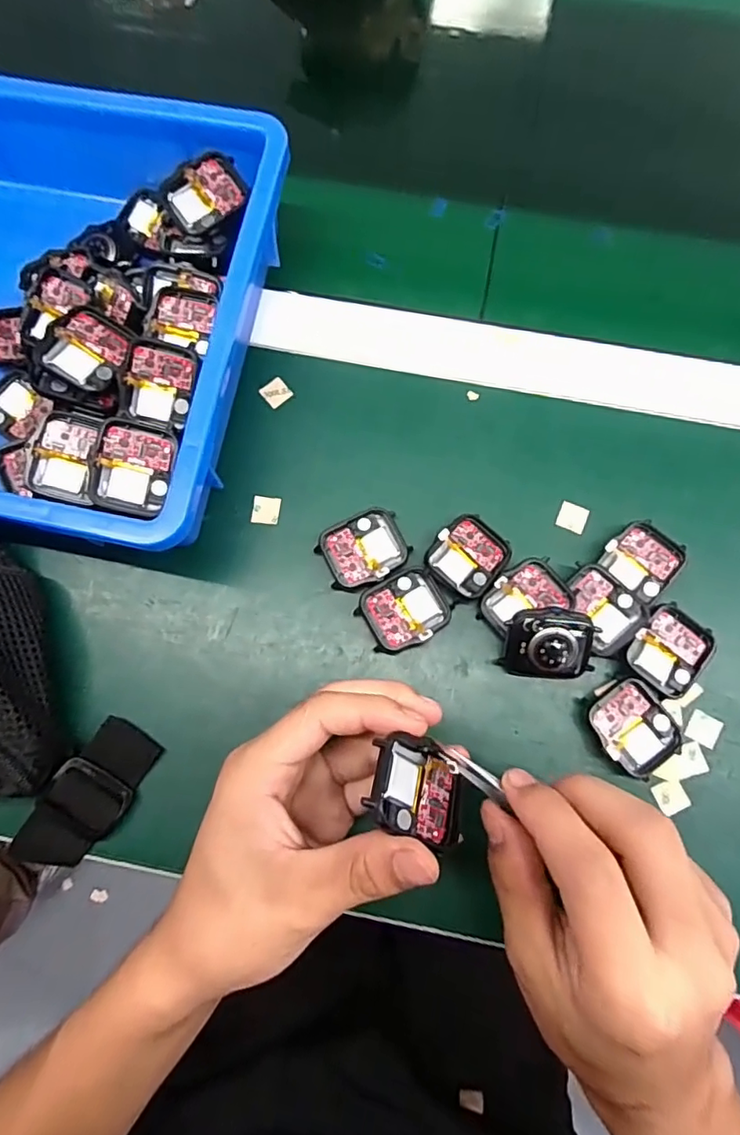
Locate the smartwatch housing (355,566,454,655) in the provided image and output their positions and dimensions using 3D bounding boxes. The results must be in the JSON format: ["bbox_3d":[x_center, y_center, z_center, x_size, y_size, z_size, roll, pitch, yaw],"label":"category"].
[{"bbox_3d":[0.019,0.023,0.296,0.046,0.010,0.038,-31,78,-8],"label":"smartwatch housing"}]

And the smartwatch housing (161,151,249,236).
[{"bbox_3d":[-0.090,-0.205,0.299,0.042,0.011,0.035,-38,80,-9],"label":"smartwatch housing"}]

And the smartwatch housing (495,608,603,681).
[{"bbox_3d":[0.094,0.040,0.283,0.045,0.009,0.038,11,104,2],"label":"smartwatch housing"}]

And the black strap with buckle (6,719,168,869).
[{"bbox_3d":[-0.142,0.117,0.273,0.035,0.020,0.079,34,78,7],"label":"black strap with buckle"}]

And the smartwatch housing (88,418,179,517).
[{"bbox_3d":[-0.113,-0.047,0.262,0.035,0.005,0.043,13,100,-14],"label":"smartwatch housing"}]

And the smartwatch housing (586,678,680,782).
[{"bbox_3d":[0.136,0.084,0.283,0.038,0.011,0.044,-36,79,-9],"label":"smartwatch housing"}]

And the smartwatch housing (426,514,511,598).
[{"bbox_3d":[0.055,-0.007,0.303,0.038,0.014,0.043,39,79,8],"label":"smartwatch housing"}]

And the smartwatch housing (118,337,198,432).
[{"bbox_3d":[-0.105,-0.092,0.275,0.039,0.010,0.039,13,111,1],"label":"smartwatch housing"}]

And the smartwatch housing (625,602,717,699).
[{"bbox_3d":[0.160,0.044,0.289,0.039,0.006,0.045,37,79,8],"label":"smartwatch housing"}]

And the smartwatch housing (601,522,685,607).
[{"bbox_3d":[0.149,-0.003,0.298,0.038,0.009,0.041,41,79,9],"label":"smartwatch housing"}]

